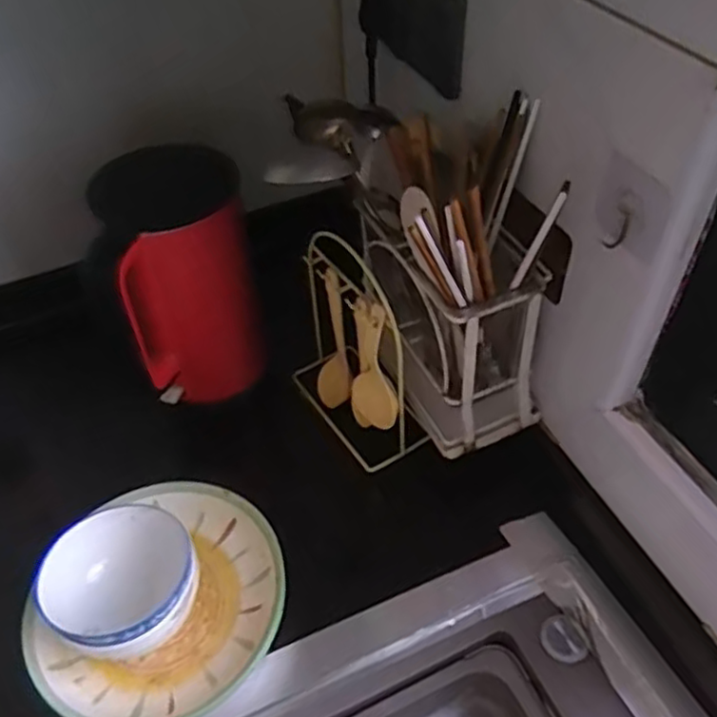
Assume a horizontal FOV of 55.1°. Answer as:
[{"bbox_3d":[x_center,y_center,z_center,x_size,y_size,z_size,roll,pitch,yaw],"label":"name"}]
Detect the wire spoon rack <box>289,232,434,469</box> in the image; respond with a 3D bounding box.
[{"bbox_3d":[-0.007,-0.010,0.663,0.072,0.192,0.171,-26,51,-17],"label":"wire spoon rack"}]

